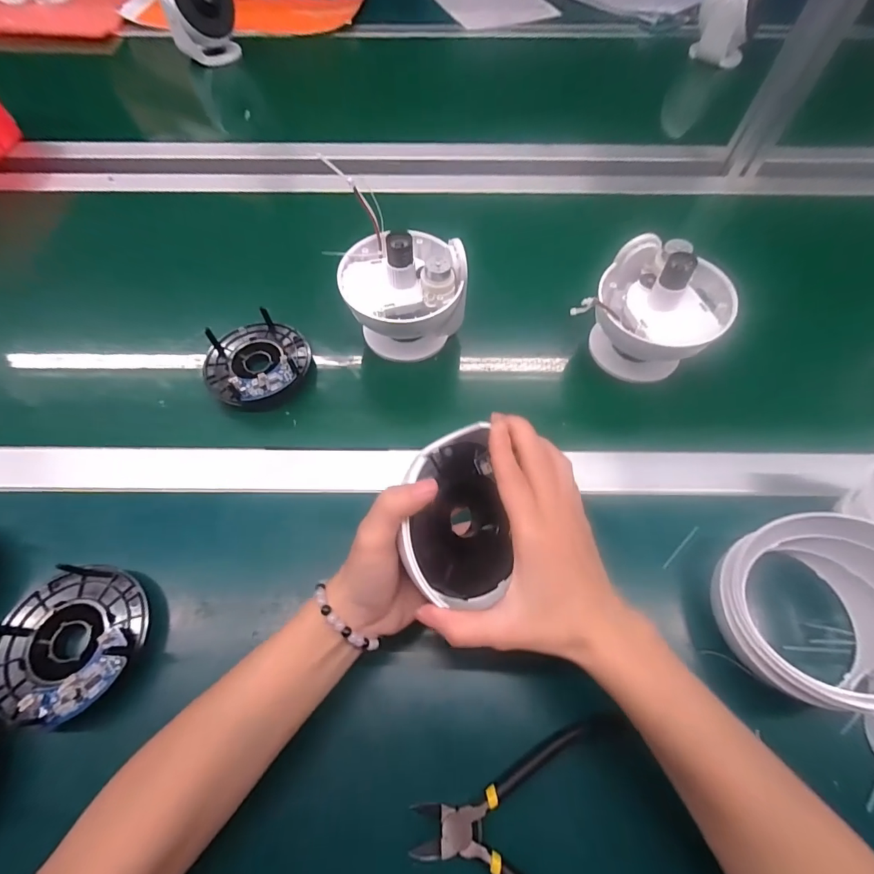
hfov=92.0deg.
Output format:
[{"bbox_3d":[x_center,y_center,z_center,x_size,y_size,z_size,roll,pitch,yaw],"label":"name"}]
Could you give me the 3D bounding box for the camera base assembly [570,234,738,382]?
[{"bbox_3d":[0.210,-0.123,0.414,0.128,0.109,0.109,27,63,13],"label":"camera base assembly"}]

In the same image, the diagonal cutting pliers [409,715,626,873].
[{"bbox_3d":[0.058,0.248,0.265,0.139,0.018,0.119,1,60,-1],"label":"diagonal cutting pliers"}]

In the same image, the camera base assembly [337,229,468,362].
[{"bbox_3d":[-0.033,-0.141,0.427,0.121,0.114,0.108,-8,60,-6],"label":"camera base assembly"}]

